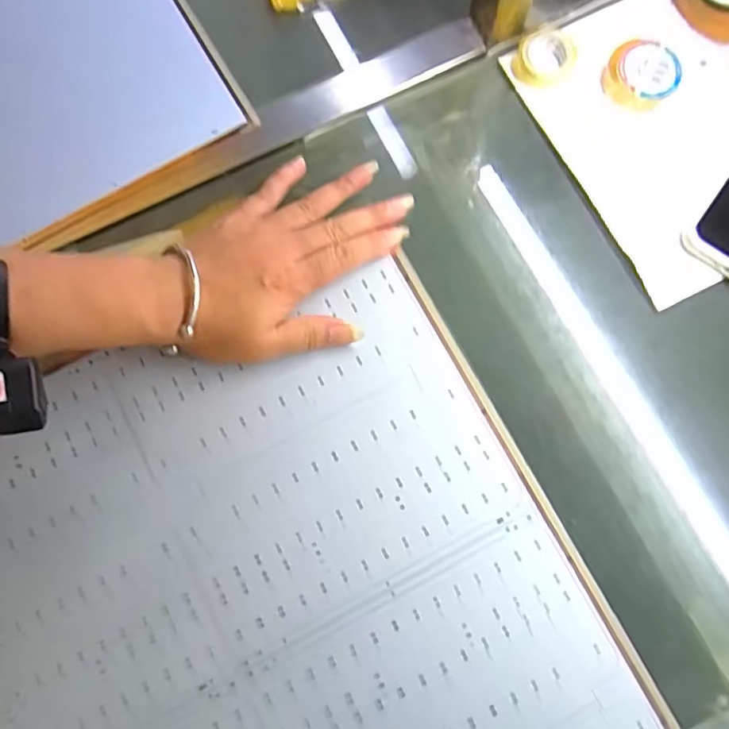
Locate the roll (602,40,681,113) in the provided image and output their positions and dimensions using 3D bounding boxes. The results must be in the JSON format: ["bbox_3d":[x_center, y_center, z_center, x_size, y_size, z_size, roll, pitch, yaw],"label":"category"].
[{"bbox_3d":[0.191,-0.198,0.402,0.047,0.015,0.045,0,79,1],"label":"roll"}]

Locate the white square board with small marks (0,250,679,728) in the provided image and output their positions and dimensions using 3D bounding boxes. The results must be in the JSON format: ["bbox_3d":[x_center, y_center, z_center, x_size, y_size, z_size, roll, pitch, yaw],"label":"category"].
[{"bbox_3d":[-0.069,0.183,0.338,0.410,0.008,0.418,-27,79,-4],"label":"white square board with small marks"}]

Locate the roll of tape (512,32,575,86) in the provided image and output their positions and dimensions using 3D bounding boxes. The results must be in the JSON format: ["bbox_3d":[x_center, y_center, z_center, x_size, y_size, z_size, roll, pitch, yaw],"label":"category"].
[{"bbox_3d":[0.127,-0.216,0.405,0.040,0.014,0.038,0,79,1],"label":"roll of tape"}]

